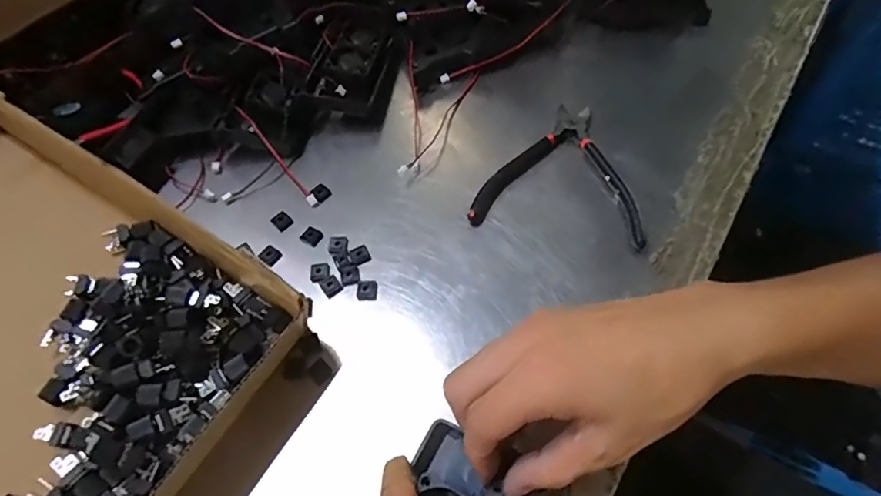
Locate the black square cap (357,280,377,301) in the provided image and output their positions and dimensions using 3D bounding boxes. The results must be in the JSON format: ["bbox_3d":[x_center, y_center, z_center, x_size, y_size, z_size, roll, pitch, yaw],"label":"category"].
[{"bbox_3d":[-0.053,0.031,0.383,0.014,0.008,0.015,-5,57,2],"label":"black square cap"}]

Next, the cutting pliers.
[{"bbox_3d":[0.095,-0.063,0.418,0.124,0.014,0.124,8,59,10],"label":"cutting pliers"}]

